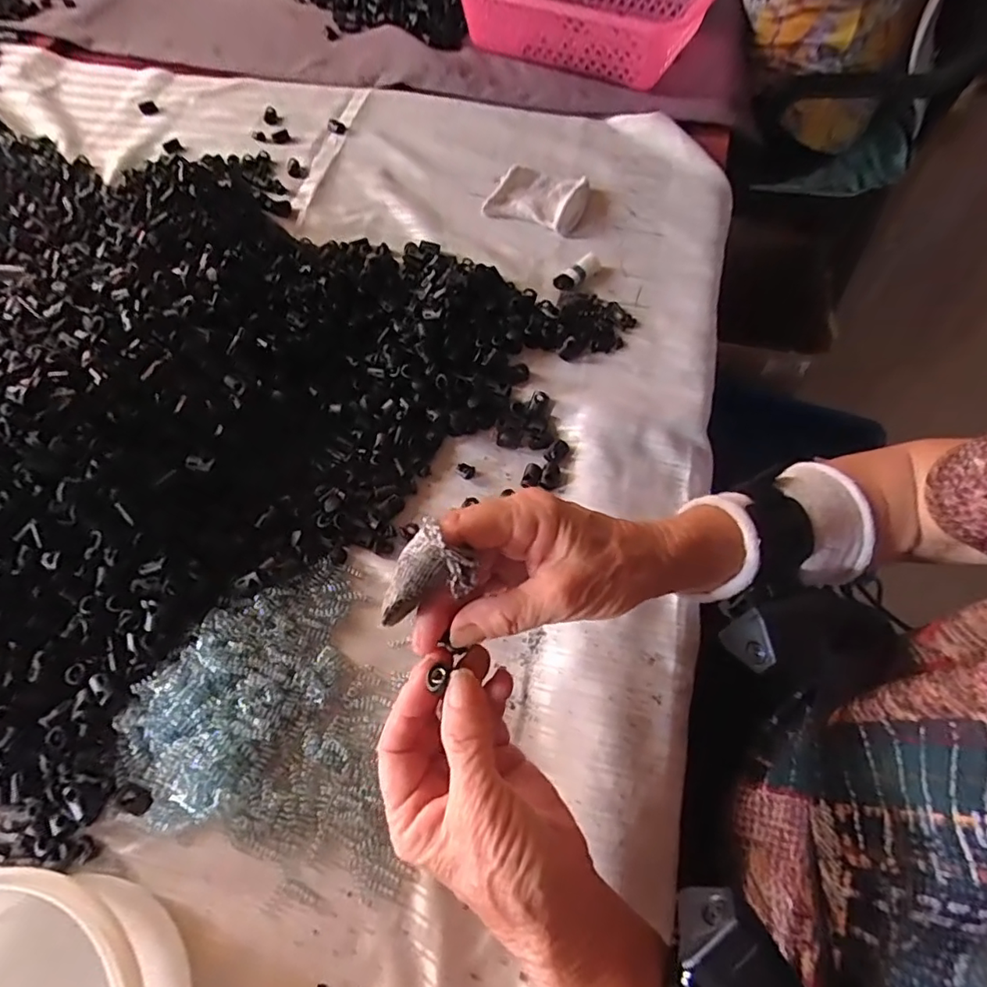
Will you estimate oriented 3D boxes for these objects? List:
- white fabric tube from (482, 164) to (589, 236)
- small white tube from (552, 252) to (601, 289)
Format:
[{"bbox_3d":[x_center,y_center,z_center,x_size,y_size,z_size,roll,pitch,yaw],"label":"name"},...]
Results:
[{"bbox_3d":[0.047,-0.300,0.549,0.093,0.021,0.066,23,69,12],"label":"white fabric tube"},{"bbox_3d":[0.077,-0.206,0.504,0.024,0.016,0.047,40,73,18],"label":"small white tube"}]

